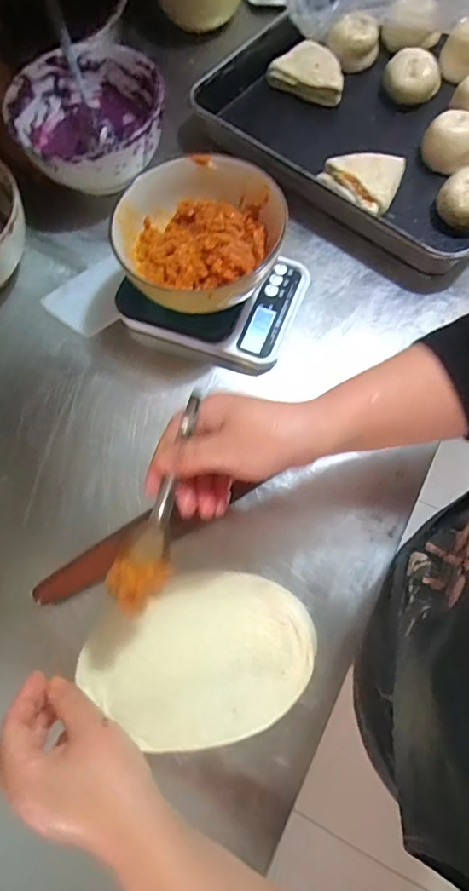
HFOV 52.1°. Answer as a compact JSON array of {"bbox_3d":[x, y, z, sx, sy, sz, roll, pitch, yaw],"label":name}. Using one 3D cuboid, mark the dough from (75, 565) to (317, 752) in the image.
[{"bbox_3d":[-0.032,0.182,0.414,0.196,0.011,0.131,-8,71,-1],"label":"dough"}]

